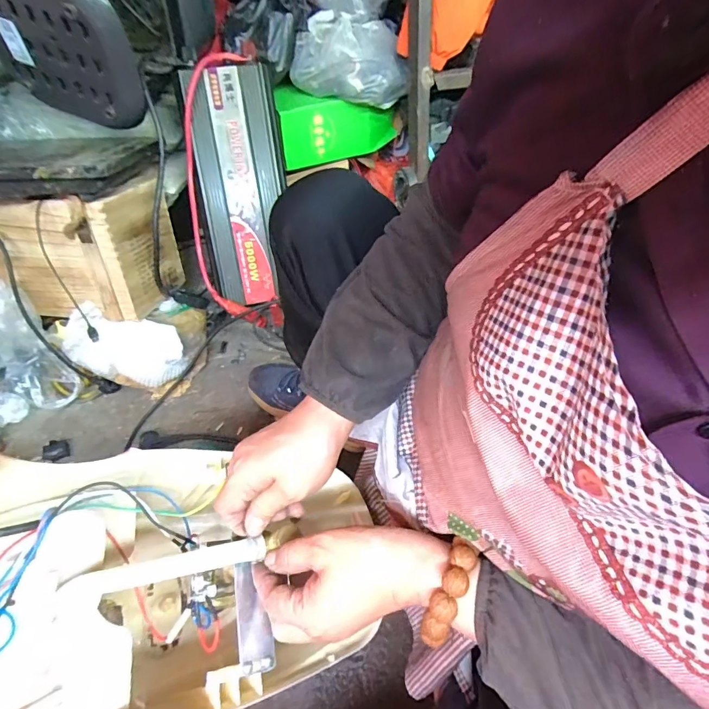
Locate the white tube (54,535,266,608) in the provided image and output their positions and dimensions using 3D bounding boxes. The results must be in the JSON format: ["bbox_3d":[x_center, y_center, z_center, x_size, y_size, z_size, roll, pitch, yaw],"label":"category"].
[{"bbox_3d":[-0.146,0.169,0.344,0.149,0.013,0.018,-2,51,-28],"label":"white tube"}]

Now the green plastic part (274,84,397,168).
[{"bbox_3d":[-0.046,-0.544,1.012,0.286,0.134,0.112,-22,57,-17],"label":"green plastic part"}]

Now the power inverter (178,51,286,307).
[{"bbox_3d":[-0.228,-0.330,0.866,0.170,0.451,0.101,-2,13,-4],"label":"power inverter"}]

